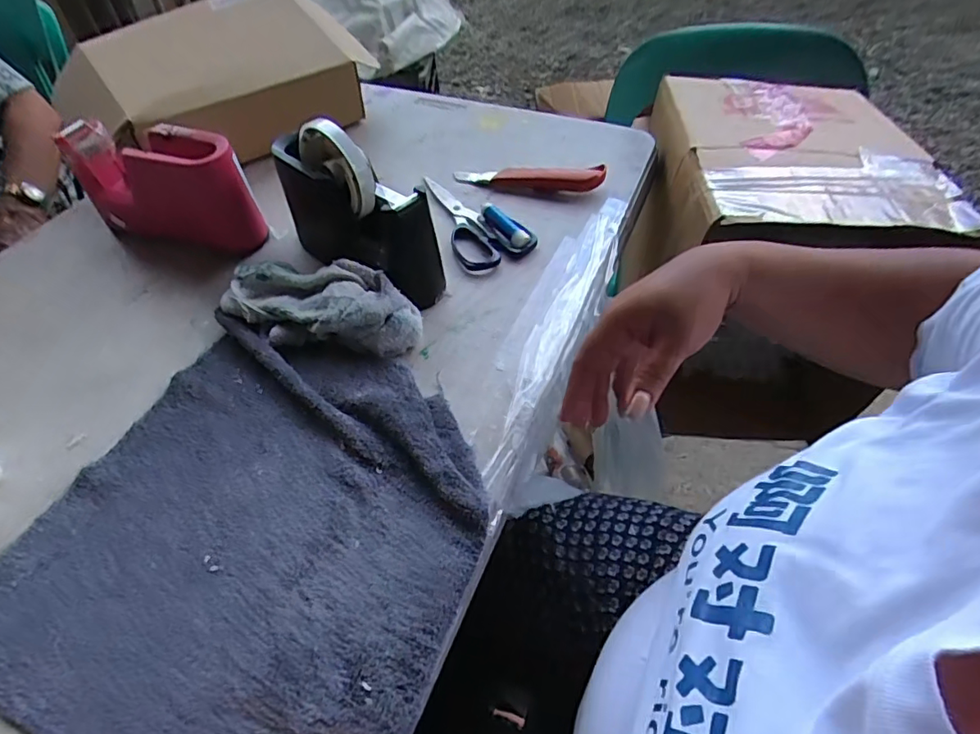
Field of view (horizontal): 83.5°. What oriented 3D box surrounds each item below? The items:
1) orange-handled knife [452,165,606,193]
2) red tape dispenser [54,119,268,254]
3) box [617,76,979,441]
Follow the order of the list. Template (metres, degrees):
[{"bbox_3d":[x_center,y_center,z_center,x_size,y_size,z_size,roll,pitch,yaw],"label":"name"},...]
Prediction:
[{"bbox_3d":[0.041,-0.213,0.613,0.169,0.022,0.033,7,50,10],"label":"orange-handled knife"},{"bbox_3d":[-0.322,-0.181,0.556,0.182,0.098,0.059,10,51,12],"label":"red tape dispenser"},{"bbox_3d":[0.344,-0.157,0.718,0.274,0.310,0.348,5,50,6],"label":"box"}]

